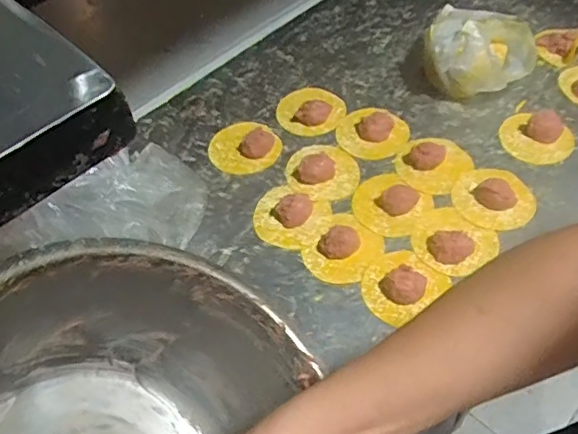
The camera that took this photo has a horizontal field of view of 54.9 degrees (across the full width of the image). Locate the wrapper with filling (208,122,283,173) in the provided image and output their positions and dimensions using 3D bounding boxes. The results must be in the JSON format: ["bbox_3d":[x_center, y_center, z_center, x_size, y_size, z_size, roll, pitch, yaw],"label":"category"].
[{"bbox_3d":[-0.053,-0.089,0.662,0.085,0.017,0.074,-11,54,-5],"label":"wrapper with filling"}]

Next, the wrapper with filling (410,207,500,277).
[{"bbox_3d":[0.167,0.022,0.568,0.079,0.017,0.073,-2,54,2],"label":"wrapper with filling"}]

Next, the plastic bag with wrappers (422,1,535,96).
[{"bbox_3d":[0.231,-0.200,0.678,0.120,0.095,0.087,27,60,21],"label":"plastic bag with wrappers"}]

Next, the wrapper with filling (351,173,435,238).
[{"bbox_3d":[0.109,-0.018,0.599,0.073,0.021,0.077,-2,54,2],"label":"wrapper with filling"}]

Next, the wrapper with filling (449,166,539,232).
[{"bbox_3d":[0.222,-0.024,0.598,0.084,0.016,0.079,-2,54,2],"label":"wrapper with filling"}]

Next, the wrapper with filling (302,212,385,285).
[{"bbox_3d":[0.055,0.026,0.565,0.067,0.025,0.078,32,62,23],"label":"wrapper with filling"}]

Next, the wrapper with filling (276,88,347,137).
[{"bbox_3d":[0.028,-0.140,0.695,0.083,0.021,0.075,-8,54,-3],"label":"wrapper with filling"}]

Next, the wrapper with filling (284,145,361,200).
[{"bbox_3d":[0.039,-0.056,0.627,0.082,0.024,0.070,-11,54,-5],"label":"wrapper with filling"}]

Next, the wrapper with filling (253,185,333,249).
[{"bbox_3d":[0.001,-0.005,0.594,0.077,0.021,0.072,20,58,17],"label":"wrapper with filling"}]

